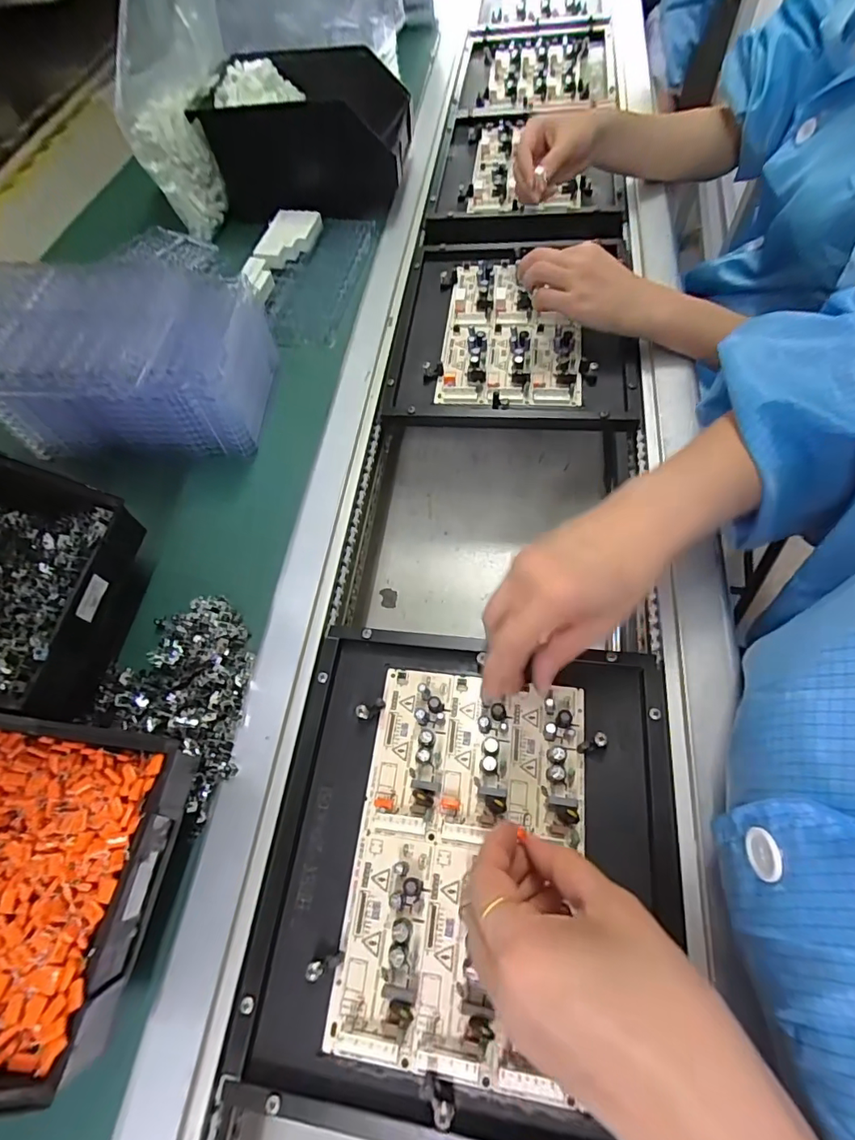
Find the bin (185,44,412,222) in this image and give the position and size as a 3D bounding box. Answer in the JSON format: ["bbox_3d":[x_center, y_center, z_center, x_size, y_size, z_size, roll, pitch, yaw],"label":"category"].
[{"bbox_3d":[-0.144,-0.540,0.625,0.228,0.112,0.164,-3,60,6],"label":"bin"}]

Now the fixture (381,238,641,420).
[{"bbox_3d":[0.085,-0.256,0.510,0.234,0.021,0.262,3,61,10],"label":"fixture"}]

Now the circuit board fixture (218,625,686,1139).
[{"bbox_3d":[0.027,0.171,0.307,0.240,0.039,0.255,6,64,6],"label":"circuit board fixture"}]

